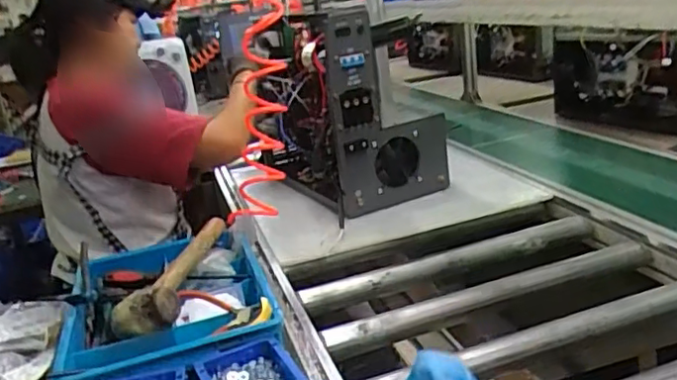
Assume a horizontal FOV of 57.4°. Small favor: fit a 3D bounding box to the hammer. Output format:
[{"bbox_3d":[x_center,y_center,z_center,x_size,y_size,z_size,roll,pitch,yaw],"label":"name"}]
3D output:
[{"bbox_3d":[-0.254,0.120,0.939,0.094,0.044,0.290,-6,17,6],"label":"hammer"}]

